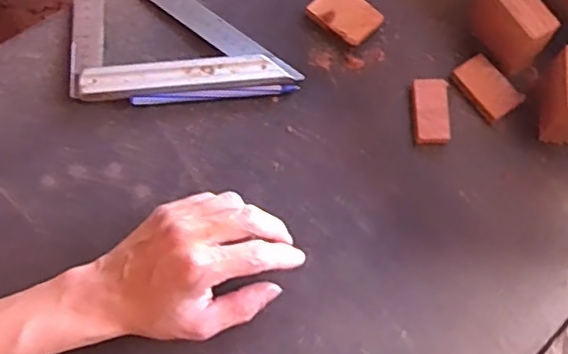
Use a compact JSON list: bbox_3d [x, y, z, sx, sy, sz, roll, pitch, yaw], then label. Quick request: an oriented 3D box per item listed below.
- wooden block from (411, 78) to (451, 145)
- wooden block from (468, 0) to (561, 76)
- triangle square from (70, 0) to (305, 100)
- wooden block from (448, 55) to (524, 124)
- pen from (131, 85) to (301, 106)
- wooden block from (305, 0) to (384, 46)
[{"bbox_3d":[0.123,-0.055,0.521,0.030,0.011,0.059,3,70,0],"label":"wooden block"},{"bbox_3d":[0.188,-0.126,0.519,0.033,0.059,0.064,-32,74,-12],"label":"wooden block"},{"bbox_3d":[-0.094,-0.155,0.550,0.185,0.016,0.174,-5,71,-3],"label":"triangle square"},{"bbox_3d":[0.173,-0.076,0.530,0.035,0.013,0.056,-34,75,-12],"label":"wooden block"},{"bbox_3d":[-0.058,-0.068,0.524,0.138,0.010,0.008,-5,71,-3],"label":"pen"},{"bbox_3d":[0.054,-0.144,0.550,0.058,0.009,0.042,42,75,12],"label":"wooden block"}]

